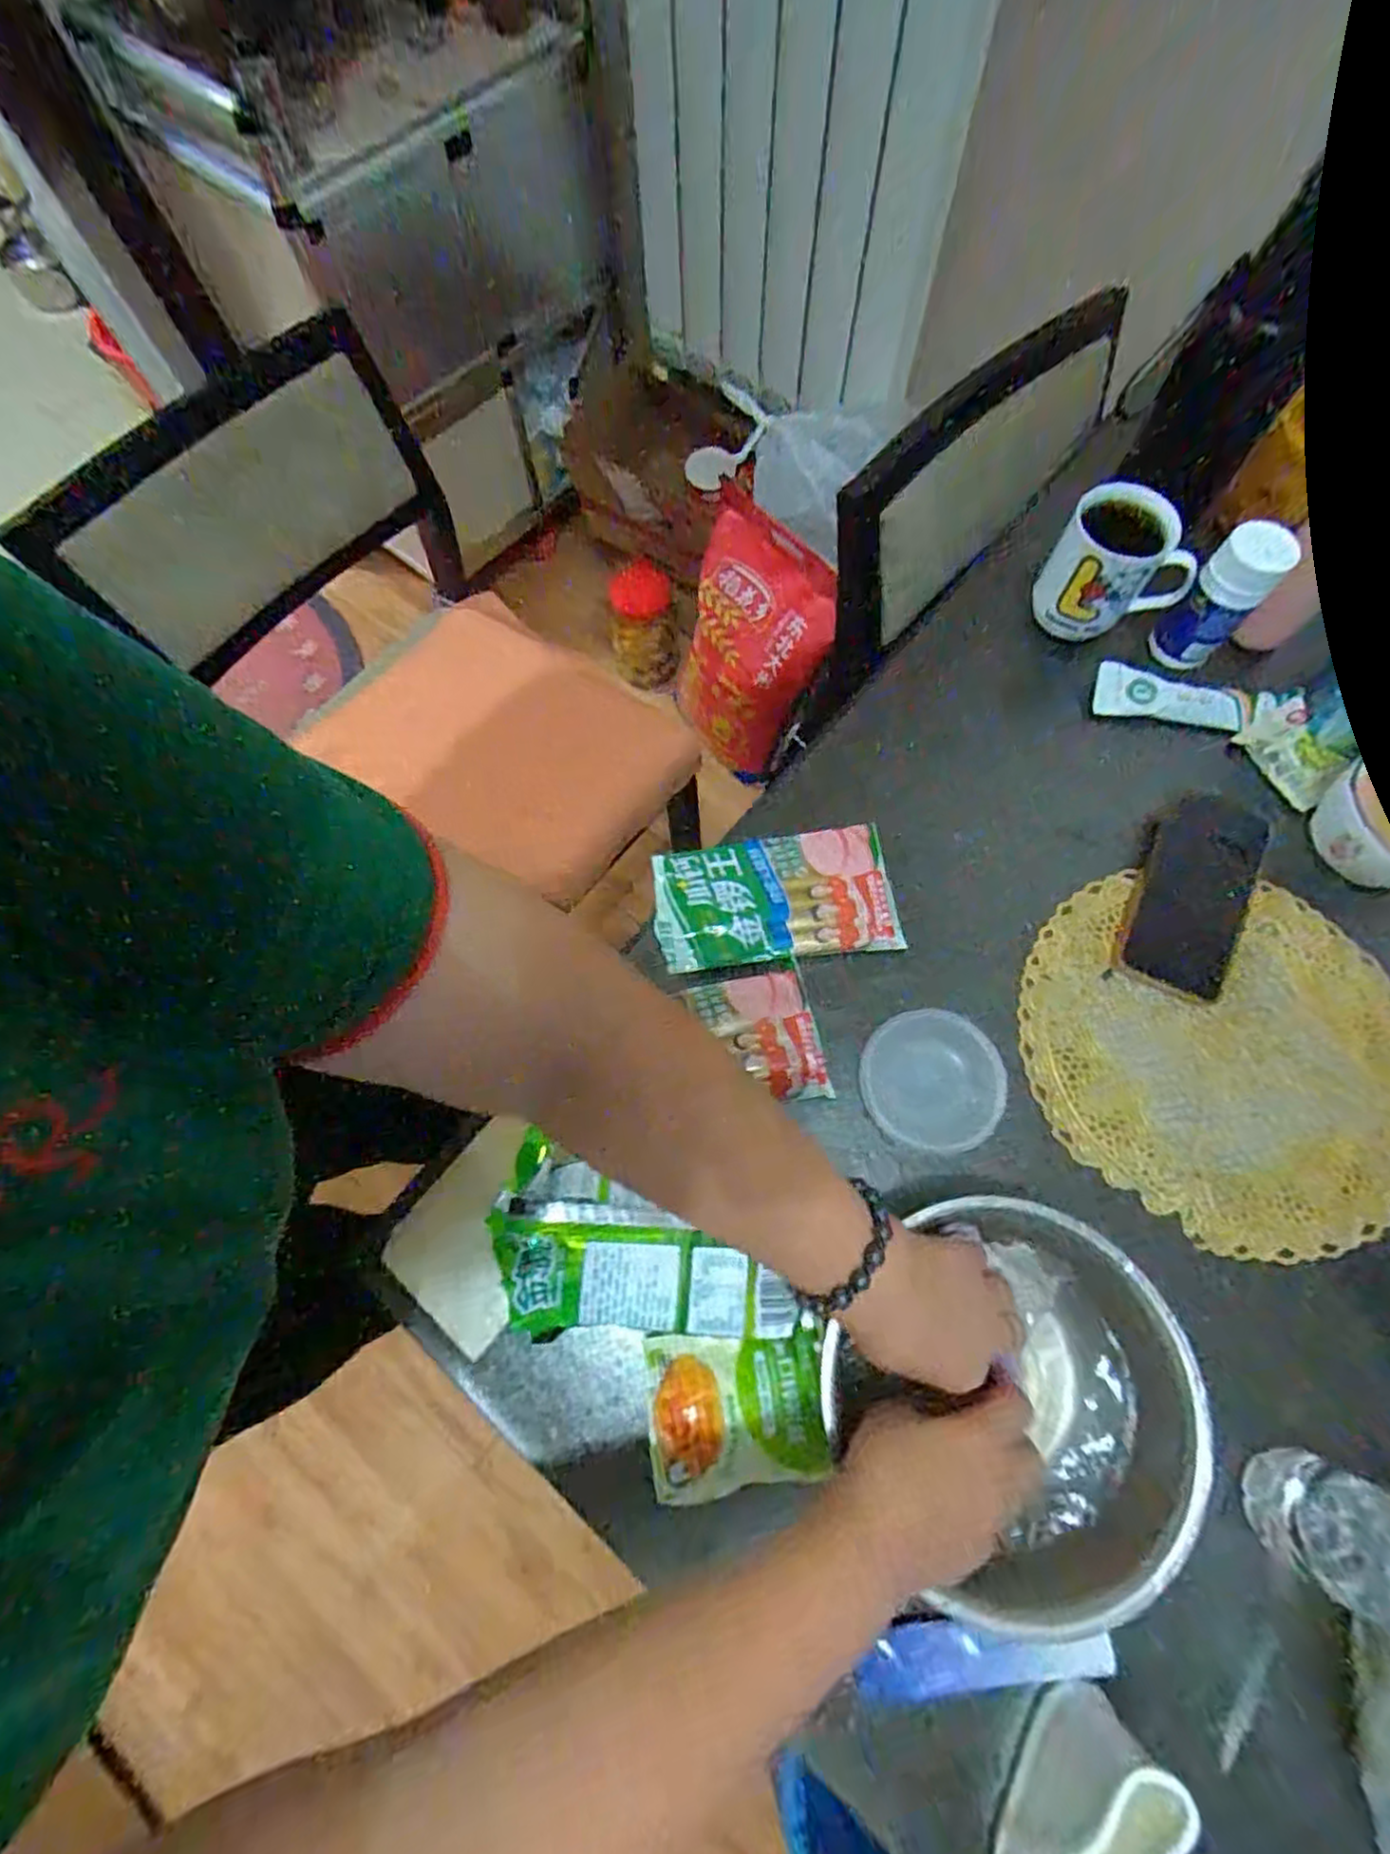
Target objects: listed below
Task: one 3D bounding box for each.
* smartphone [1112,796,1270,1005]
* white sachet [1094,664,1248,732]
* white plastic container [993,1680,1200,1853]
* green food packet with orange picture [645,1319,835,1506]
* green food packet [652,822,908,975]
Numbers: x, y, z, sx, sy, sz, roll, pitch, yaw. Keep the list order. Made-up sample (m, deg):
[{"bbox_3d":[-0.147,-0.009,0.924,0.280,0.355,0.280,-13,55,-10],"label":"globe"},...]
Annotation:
[{"bbox_3d":[0.397,-0.028,0.573,0.083,0.004,0.167,23,80,9],"label":"smartphone"},{"bbox_3d":[0.413,-0.197,0.620,0.130,0.012,0.047,10,71,4],"label":"white sachet"},{"bbox_3d":[0.201,0.477,0.374,0.056,0.080,0.116,36,75,12],"label":"white plastic container"},{"bbox_3d":[0.028,0.312,0.461,0.112,0.025,0.087,-3,71,-1],"label":"green food packet with orange picture"},{"bbox_3d":[0.062,-0.024,0.560,0.183,0.018,0.099,-6,71,-2],"label":"green food packet"}]

